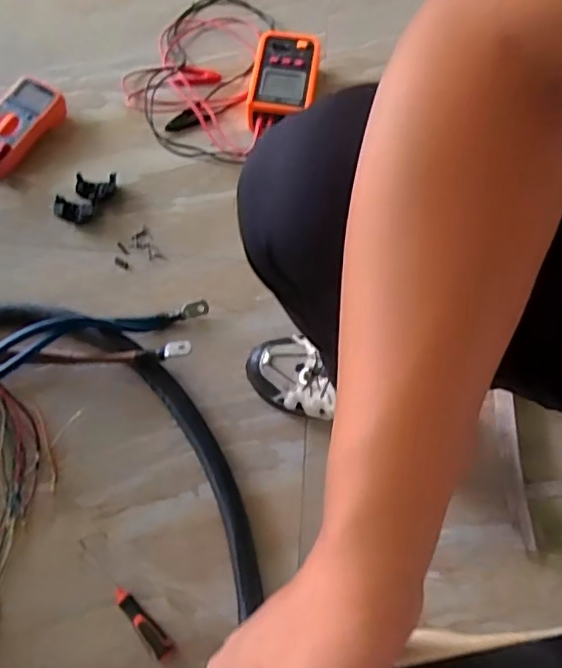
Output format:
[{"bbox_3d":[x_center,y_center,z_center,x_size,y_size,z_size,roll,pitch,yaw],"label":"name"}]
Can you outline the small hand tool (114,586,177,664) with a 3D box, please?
[{"bbox_3d":[-0.158,0.329,0.654,0.098,0.020,0.022,41,74,17],"label":"small hand tool"}]

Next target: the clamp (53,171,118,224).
[{"bbox_3d":[-0.294,-0.207,0.875,0.060,0.034,0.098,30,71,13],"label":"clamp"}]

